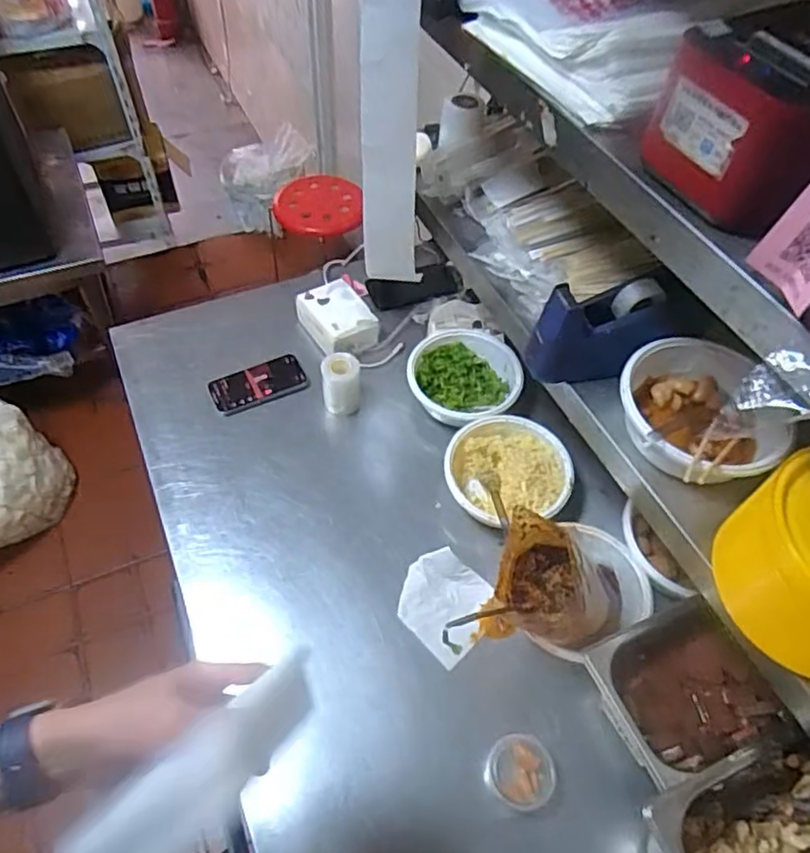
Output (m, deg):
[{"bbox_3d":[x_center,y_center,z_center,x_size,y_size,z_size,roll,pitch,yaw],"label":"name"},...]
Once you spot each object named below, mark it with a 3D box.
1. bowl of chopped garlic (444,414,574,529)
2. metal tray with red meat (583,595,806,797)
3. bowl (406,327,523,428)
[{"bbox_3d":[0.138,0.066,0.890,0.166,0.060,0.155,1,54,-2],"label":"bowl of chopped garlic"},{"bbox_3d":[0.308,0.282,0.710,0.190,0.069,0.145,-20,57,-16],"label":"metal tray with red meat"},{"bbox_3d":[0.088,-0.066,0.982,0.163,0.060,0.171,1,54,-2],"label":"bowl"}]

